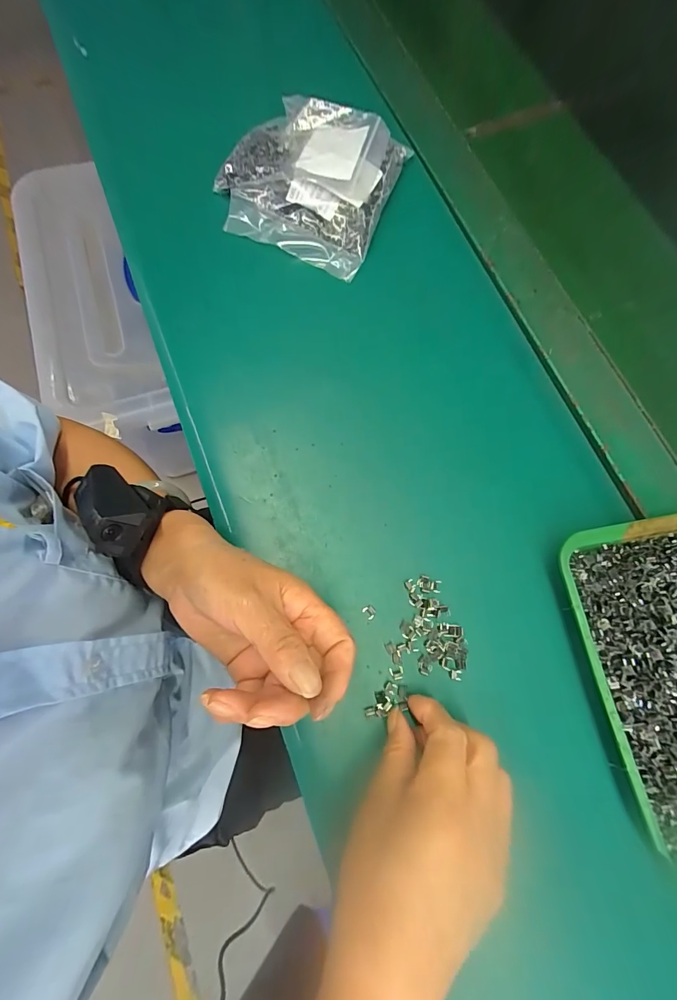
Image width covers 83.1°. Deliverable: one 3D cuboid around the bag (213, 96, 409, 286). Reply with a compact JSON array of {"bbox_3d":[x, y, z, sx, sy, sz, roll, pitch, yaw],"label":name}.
[{"bbox_3d":[-0.028,-0.301,0.351,0.146,0.044,0.152,20,74,4],"label":"bag"}]

